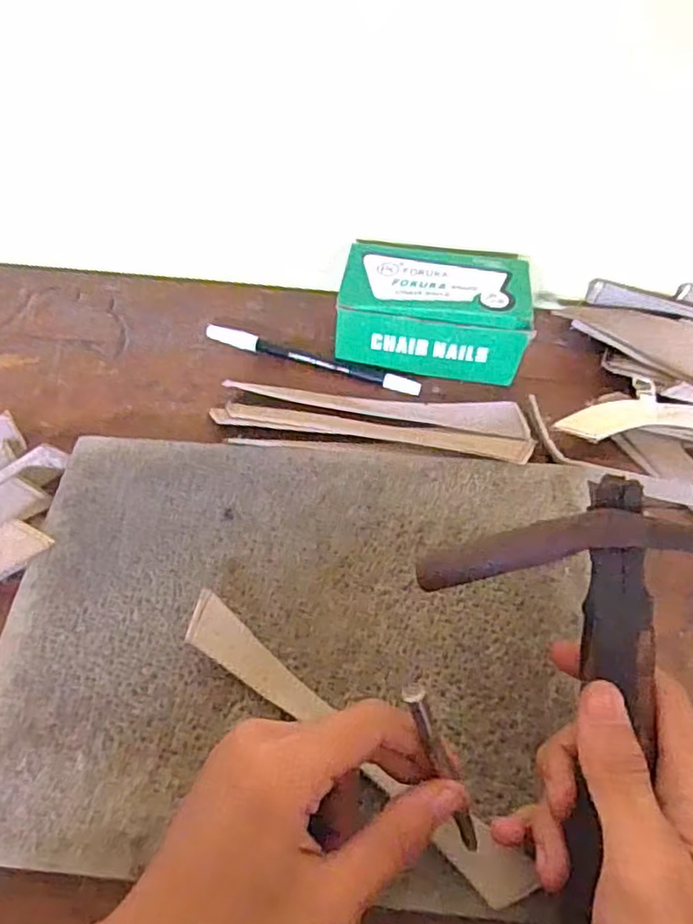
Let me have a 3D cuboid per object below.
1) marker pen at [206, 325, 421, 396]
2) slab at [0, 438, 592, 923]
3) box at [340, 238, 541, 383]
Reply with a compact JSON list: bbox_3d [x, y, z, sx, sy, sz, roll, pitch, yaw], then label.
[{"bbox_3d":[-0.024,-0.068,0.440,0.148,0.009,0.011,17,57,10],"label":"marker pen"},{"bbox_3d":[-0.023,0.086,0.328,0.278,0.019,0.215,5,56,2],"label":"slab"},{"bbox_3d":[0.057,-0.104,0.438,0.118,0.049,0.081,5,56,2],"label":"box"}]

